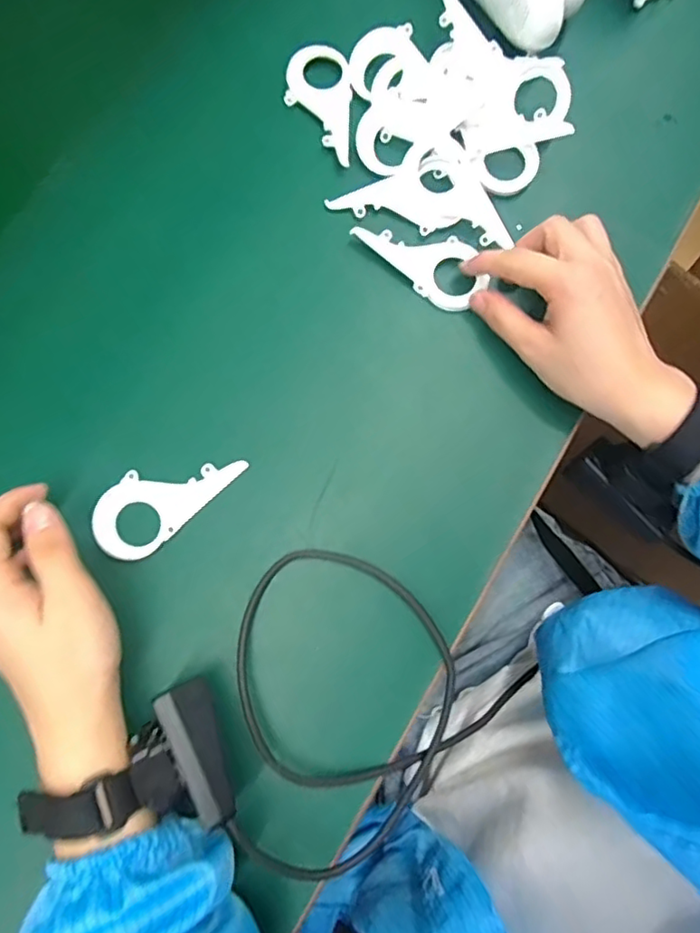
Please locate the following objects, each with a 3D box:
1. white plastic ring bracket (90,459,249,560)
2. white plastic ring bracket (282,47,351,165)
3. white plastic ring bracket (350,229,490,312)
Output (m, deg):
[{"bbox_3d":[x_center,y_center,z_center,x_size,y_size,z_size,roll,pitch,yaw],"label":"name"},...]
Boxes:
[{"bbox_3d":[-0.112,0.016,0.352,0.092,0.005,0.045,-40,82,-12],"label":"white plastic ring bracket"},{"bbox_3d":[-0.022,-0.248,0.397,0.046,0.008,0.085,3,78,-2],"label":"white plastic ring bracket"},{"bbox_3d":[0.051,-0.141,0.382,0.086,0.010,0.046,41,83,7],"label":"white plastic ring bracket"}]

